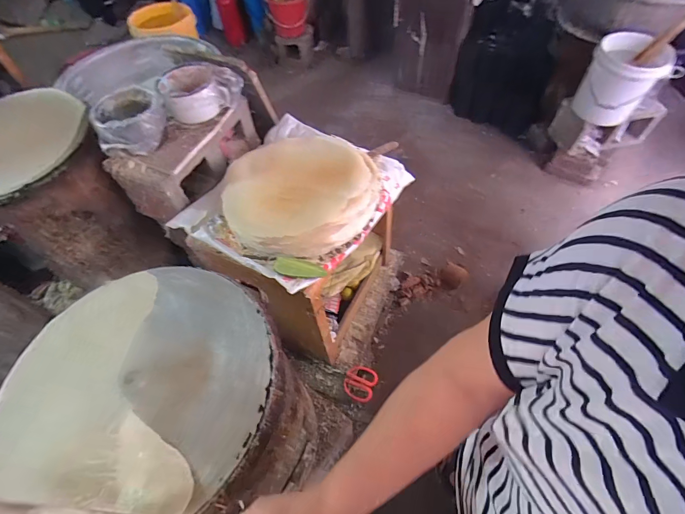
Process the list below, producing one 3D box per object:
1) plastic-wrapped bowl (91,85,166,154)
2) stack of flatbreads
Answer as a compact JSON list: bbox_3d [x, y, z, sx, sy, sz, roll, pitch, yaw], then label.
[{"bbox_3d":[-0.506,-0.325,0.860,0.150,0.077,0.165,-17,56,-7],"label":"plastic-wrapped bowl"},{"bbox_3d":[-0.105,-0.184,0.900,0.385,0.078,0.389,-11,56,-3],"label":"stack of flatbreads"}]

